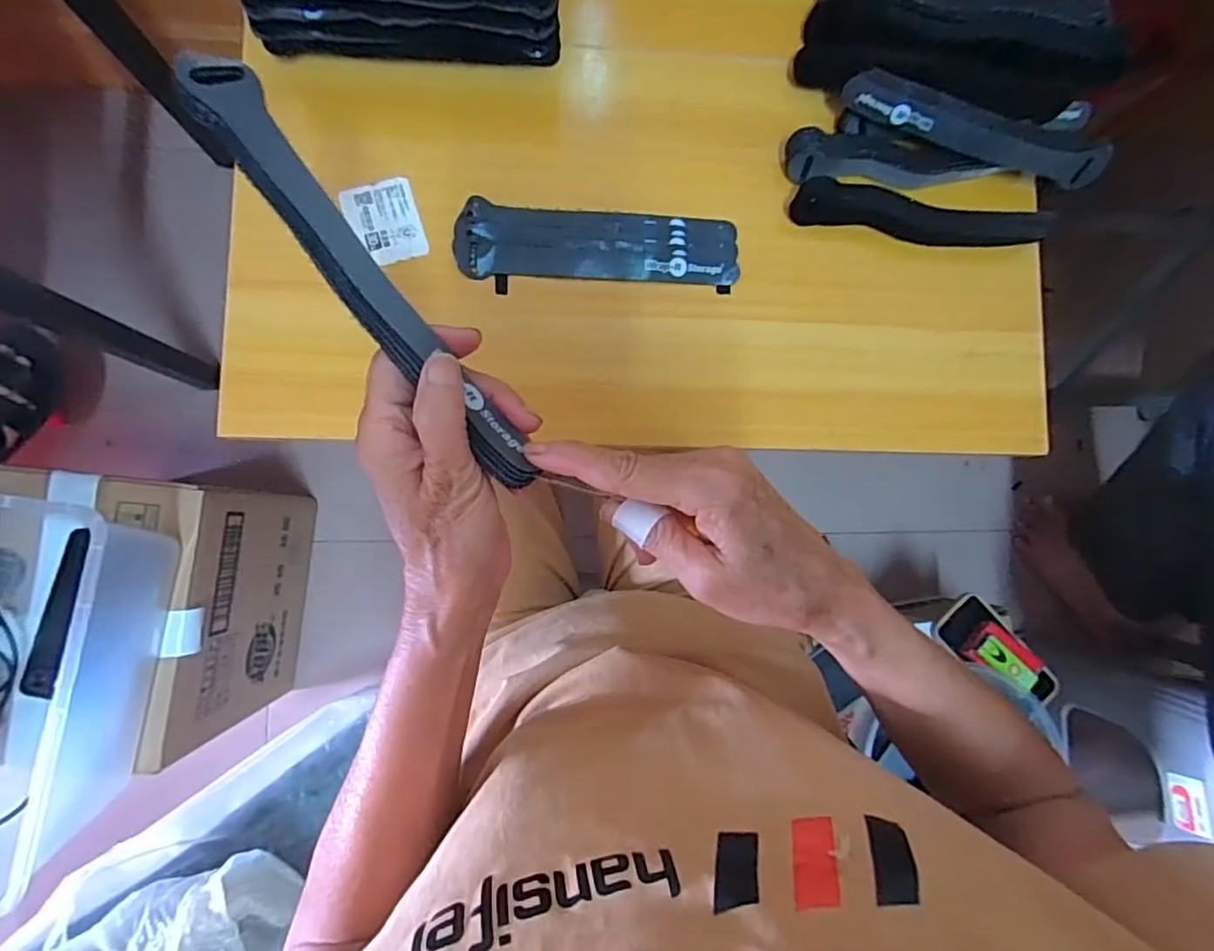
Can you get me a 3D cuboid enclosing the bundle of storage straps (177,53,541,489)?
[{"bbox_3d":[-0.092,-0.073,0.238,0.024,0.019,0.191,-38,101,-6],"label":"bundle of storage straps"}]

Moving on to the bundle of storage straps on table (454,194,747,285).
[{"bbox_3d":[-0.005,-0.165,0.423,0.198,0.008,0.052,2,86,-5],"label":"bundle of storage straps on table"}]

